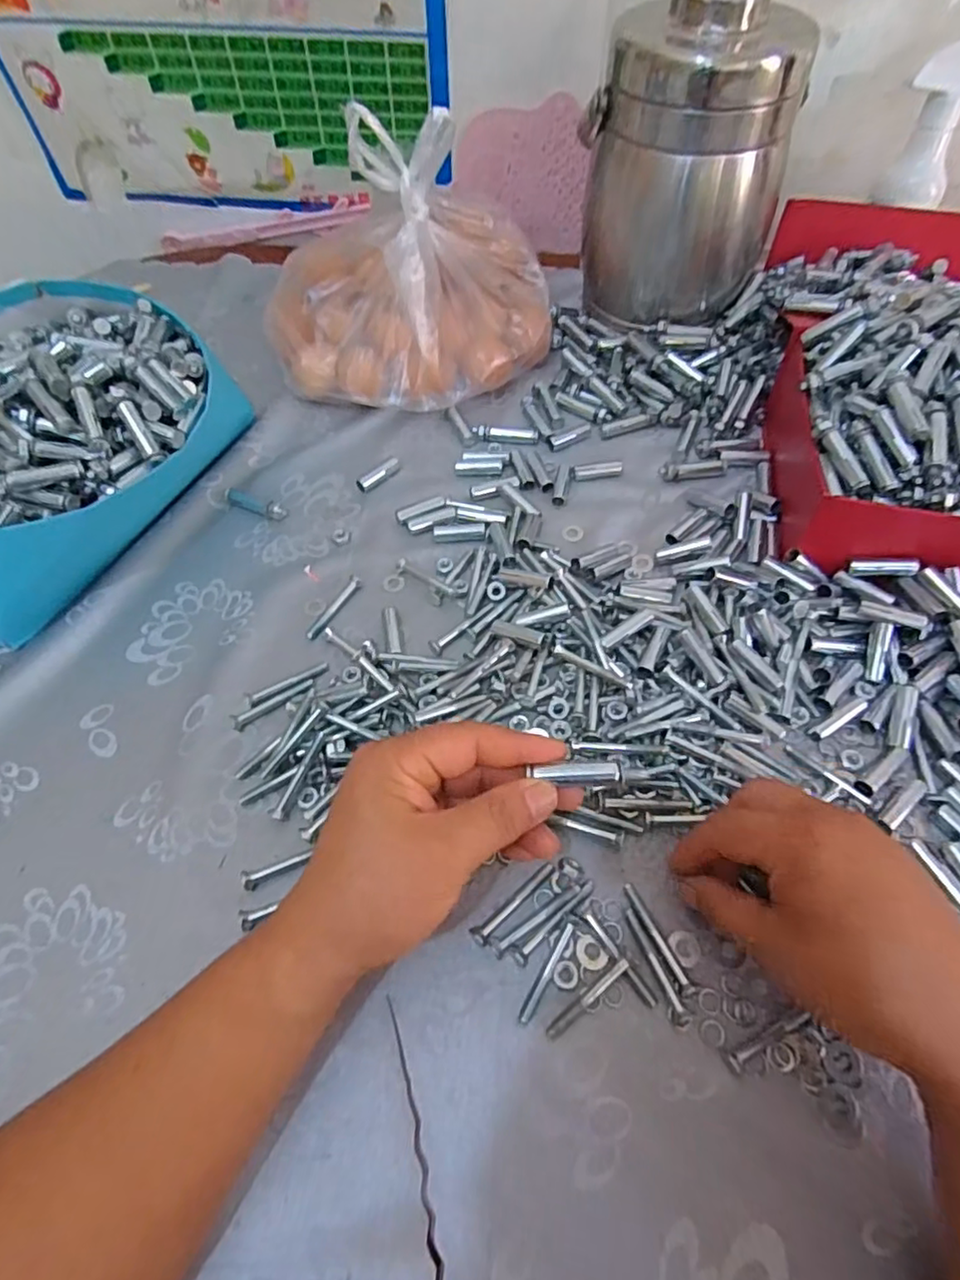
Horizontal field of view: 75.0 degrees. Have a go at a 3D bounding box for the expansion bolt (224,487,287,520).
[{"bbox_3d":[-0.181,-0.111,0.503,0.060,0.009,0.015,22,60,16],"label":"expansion bolt"}]

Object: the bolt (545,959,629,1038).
[{"bbox_3d":[0.052,0.174,0.304,0.049,0.010,0.006,-34,62,-18],"label":"bolt"}]

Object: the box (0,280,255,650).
[{"bbox_3d":[-0.344,-0.161,0.476,0.271,0.116,0.274,32,64,21],"label":"box"}]

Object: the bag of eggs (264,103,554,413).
[{"bbox_3d":[-0.062,-0.301,0.523,0.247,0.169,0.151,-9,57,-4],"label":"bag of eggs"}]

